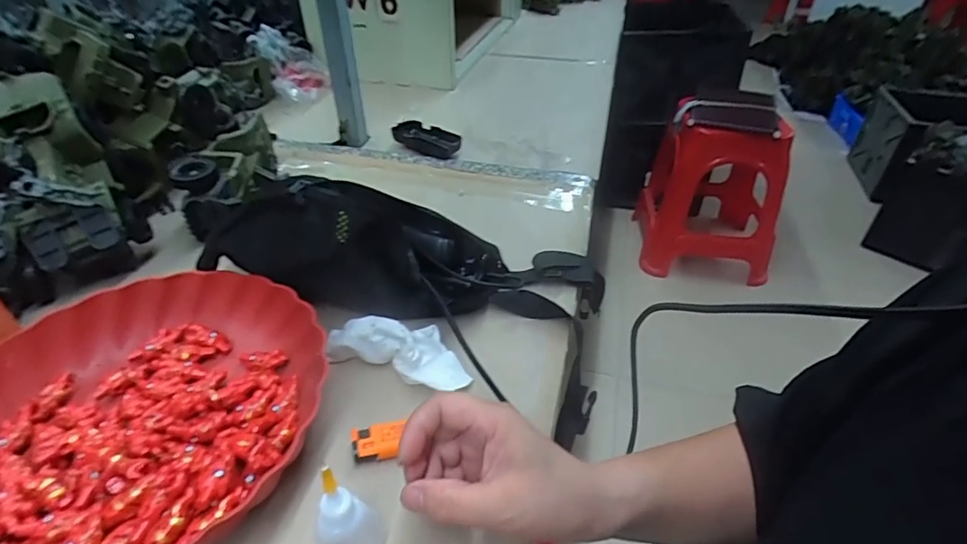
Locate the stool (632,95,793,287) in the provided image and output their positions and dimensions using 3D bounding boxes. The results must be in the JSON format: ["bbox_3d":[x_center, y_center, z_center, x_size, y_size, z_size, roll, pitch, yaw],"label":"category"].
[{"bbox_3d":[0.768,-0.281,1.681,0.411,0.485,0.432,8,39,9],"label":"stool"}]

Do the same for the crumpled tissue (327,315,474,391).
[{"bbox_3d":[-0.066,0.058,0.403,0.117,0.032,0.040,15,40,17],"label":"crumpled tissue"}]

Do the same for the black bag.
[{"bbox_3d":[-0.050,0.002,0.456,0.364,0.117,0.085,9,37,-17],"label":"black bag"}]

